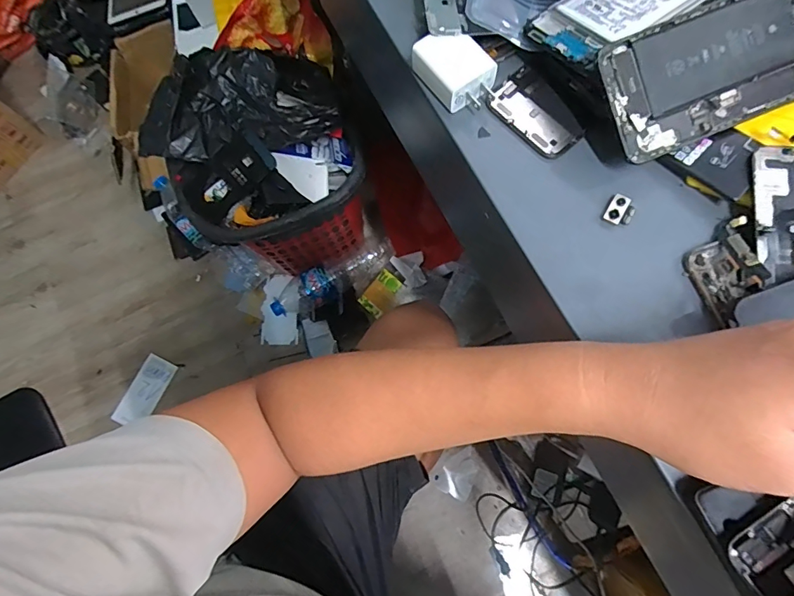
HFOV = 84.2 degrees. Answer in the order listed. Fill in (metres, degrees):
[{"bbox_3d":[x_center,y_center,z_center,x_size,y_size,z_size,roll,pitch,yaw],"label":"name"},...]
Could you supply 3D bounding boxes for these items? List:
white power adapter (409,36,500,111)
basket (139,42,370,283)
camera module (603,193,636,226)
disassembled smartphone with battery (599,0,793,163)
[{"bbox_3d":[0.042,-0.164,0.318,0.042,0.022,0.058,-37,75,-6],"label":"white power adapter"},{"bbox_3d":[-0.240,-0.241,0.864,0.314,0.382,0.324,-26,74,-3],"label":"basket"},{"bbox_3d":[0.150,-0.058,0.294,0.017,0.006,0.019,32,79,12],"label":"camera module"},{"bbox_3d":[0.208,-0.149,0.282,0.153,0.004,0.076,-24,98,-2],"label":"disassembled smartphone with battery"}]

